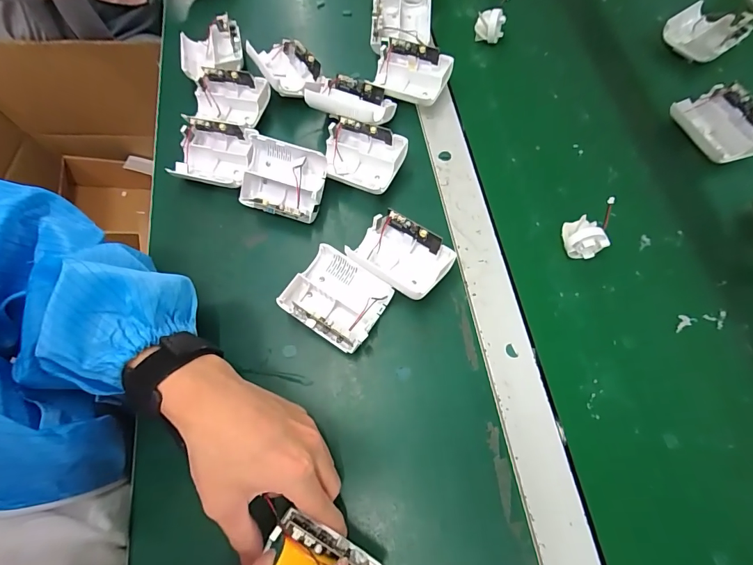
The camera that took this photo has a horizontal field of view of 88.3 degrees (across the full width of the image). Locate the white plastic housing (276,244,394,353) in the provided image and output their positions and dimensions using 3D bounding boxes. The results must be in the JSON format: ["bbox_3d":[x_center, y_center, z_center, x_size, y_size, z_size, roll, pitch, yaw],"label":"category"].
[{"bbox_3d":[-0.034,0.015,0.342,0.080,0.037,0.068,31,71,13],"label":"white plastic housing"}]

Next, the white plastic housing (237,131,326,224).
[{"bbox_3d":[-0.094,-0.101,0.384,0.087,0.049,0.066,14,68,8],"label":"white plastic housing"}]

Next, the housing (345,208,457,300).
[{"bbox_3d":[0.023,-0.023,0.352,0.079,0.037,0.063,34,72,15],"label":"housing"}]

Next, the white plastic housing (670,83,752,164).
[{"bbox_3d":[0.354,-0.161,0.406,0.069,0.038,0.083,-16,68,-5],"label":"white plastic housing"}]

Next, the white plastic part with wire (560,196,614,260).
[{"bbox_3d":[0.192,-0.046,0.357,0.036,0.046,0.036,-4,67,0],"label":"white plastic part with wire"}]

